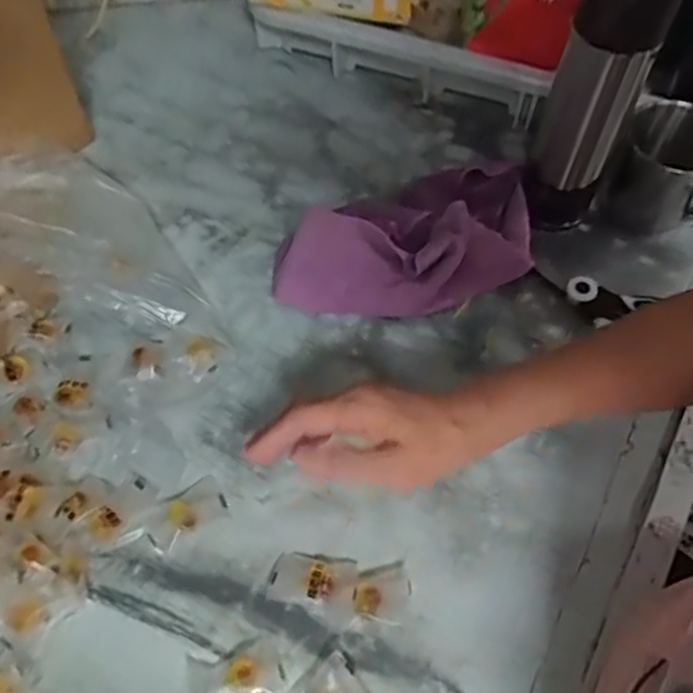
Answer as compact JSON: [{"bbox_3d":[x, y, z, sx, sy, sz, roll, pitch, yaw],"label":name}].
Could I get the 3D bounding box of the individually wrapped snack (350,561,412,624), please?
[{"bbox_3d":[0.023,0.155,0.405,0.033,0.014,0.039,15,60,11],"label":"individually wrapped snack"}]

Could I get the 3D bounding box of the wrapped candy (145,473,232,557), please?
[{"bbox_3d":[-0.110,0.113,0.434,0.055,0.011,0.034,-34,63,-18],"label":"wrapped candy"}]

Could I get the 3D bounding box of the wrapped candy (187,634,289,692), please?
[{"bbox_3d":[-0.066,0.199,0.379,0.055,0.013,0.038,-16,59,-8],"label":"wrapped candy"}]

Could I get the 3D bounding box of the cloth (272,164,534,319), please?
[{"bbox_3d":[0.051,-0.093,0.539,0.232,0.035,0.139,-14,59,-7],"label":"cloth"}]

